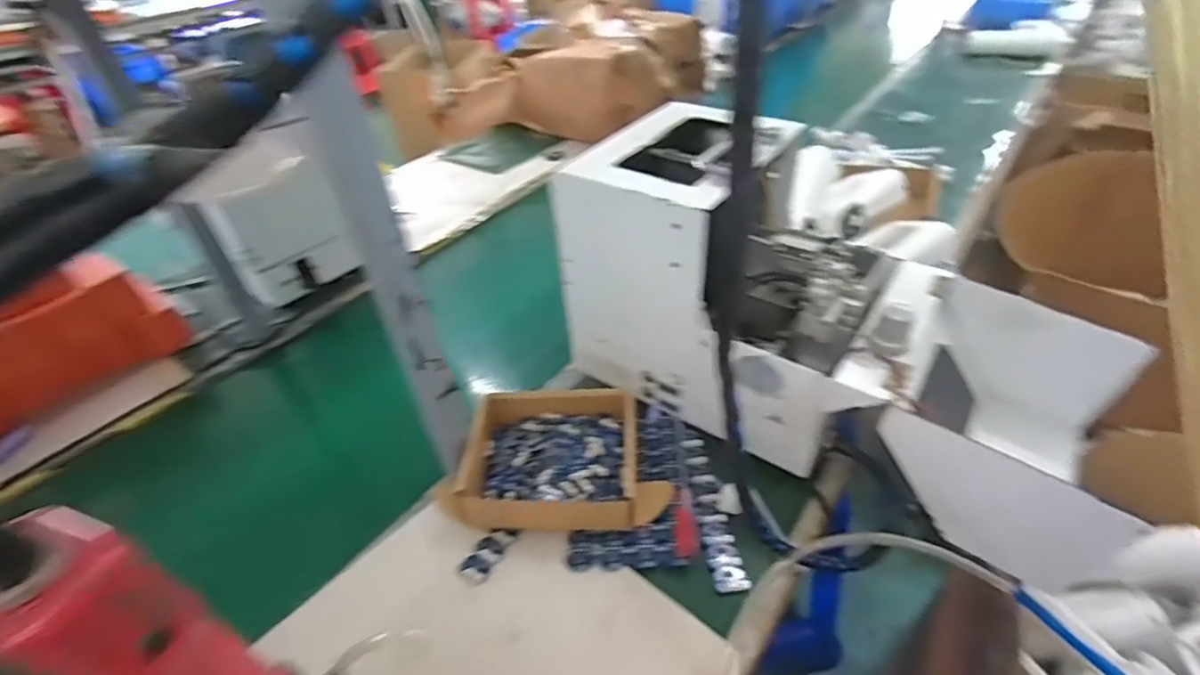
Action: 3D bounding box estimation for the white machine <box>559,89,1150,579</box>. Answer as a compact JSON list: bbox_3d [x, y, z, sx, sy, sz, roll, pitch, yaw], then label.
[{"bbox_3d":[0.226,-0.032,0.555,0.494,0.259,0.212,22,47,29],"label":"white machine"}]

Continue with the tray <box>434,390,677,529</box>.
[{"bbox_3d":[-0.044,0.121,0.579,0.222,0.050,0.150,-2,40,4],"label":"tray"}]

